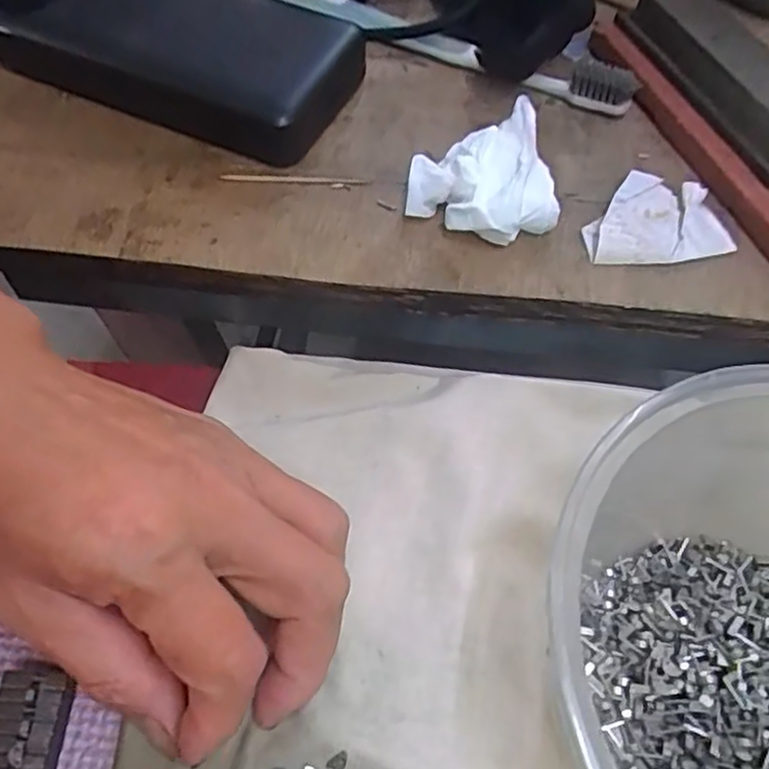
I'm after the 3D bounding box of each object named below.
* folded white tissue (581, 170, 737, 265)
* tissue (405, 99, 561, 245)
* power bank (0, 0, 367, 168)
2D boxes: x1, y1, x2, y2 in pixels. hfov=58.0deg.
[{"bbox_3d":[0.102,-0.063,0.262,0.051,0.010,0.037,0,58,-2],"label":"folded white tissue"},{"bbox_3d":[0.036,-0.074,0.257,0.050,0.032,0.042,-20,61,-14],"label":"tissue"},{"bbox_3d":[-0.092,-0.147,0.299,0.155,0.028,0.069,23,60,12],"label":"power bank"}]

